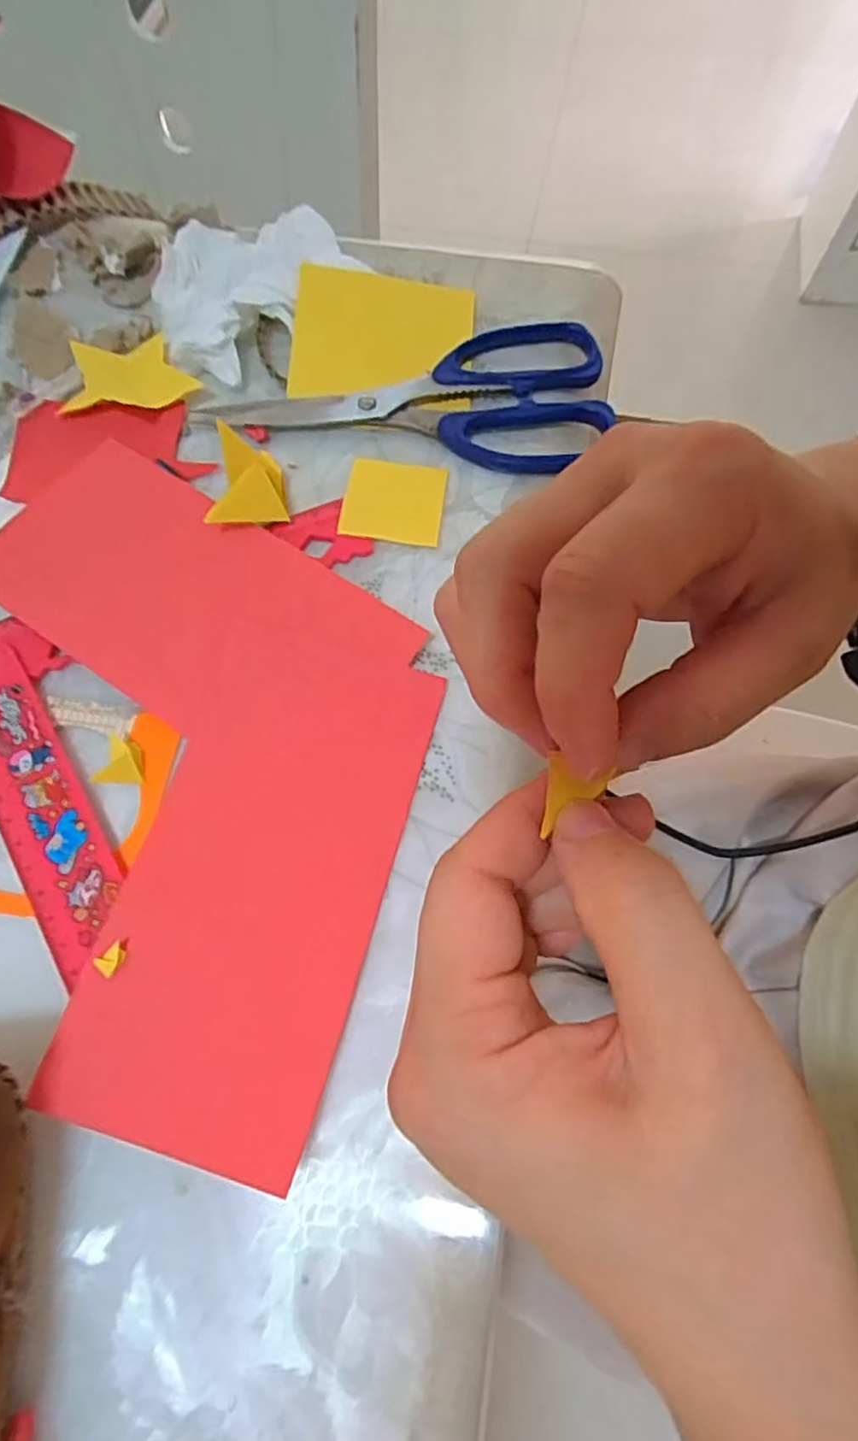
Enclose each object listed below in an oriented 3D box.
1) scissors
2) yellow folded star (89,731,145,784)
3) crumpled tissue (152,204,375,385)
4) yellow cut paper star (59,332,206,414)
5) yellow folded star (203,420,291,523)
[{"bbox_3d":[-0.008,-0.152,0.299,0.174,0.010,0.079,7,68,4],"label":"scissors"},{"bbox_3d":[-0.113,0.014,0.239,0.015,0.007,0.017,-6,68,-2],"label":"yellow folded star"},{"bbox_3d":[-0.093,-0.218,0.322,0.082,0.016,0.114,35,73,14],"label":"crumpled tissue"},{"bbox_3d":[-0.138,-0.161,0.305,0.059,0.009,0.033,-2,68,0],"label":"yellow cut paper star"},{"bbox_3d":[-0.072,-0.092,0.267,0.026,0.030,0.035,6,68,3],"label":"yellow folded star"}]

